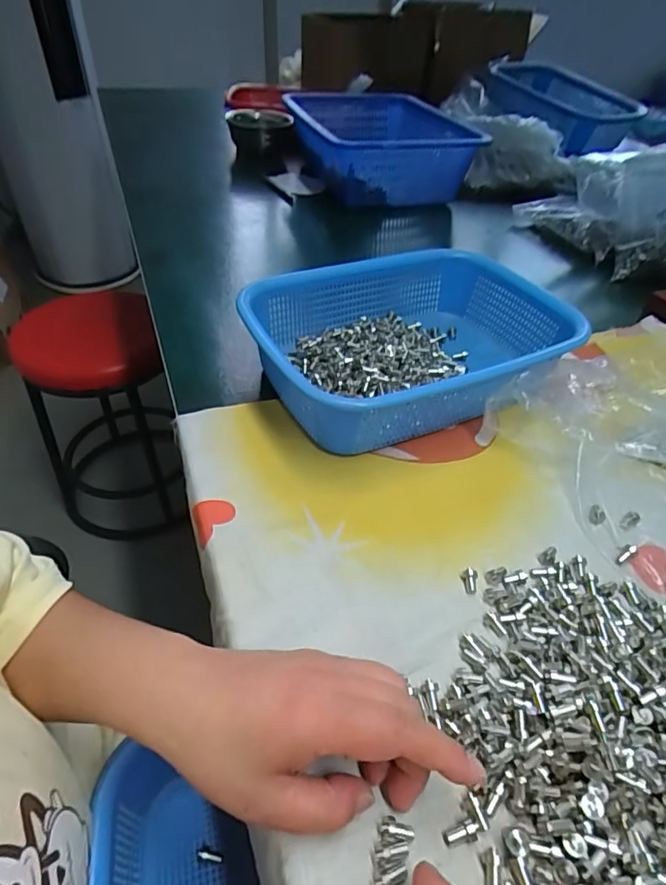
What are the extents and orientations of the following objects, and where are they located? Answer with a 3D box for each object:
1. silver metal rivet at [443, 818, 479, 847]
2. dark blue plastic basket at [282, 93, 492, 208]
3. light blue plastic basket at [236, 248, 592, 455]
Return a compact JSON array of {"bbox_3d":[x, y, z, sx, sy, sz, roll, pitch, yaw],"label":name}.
[{"bbox_3d":[0.059,0.181,0.236,0.017,0.005,0.008,-22,47,-3],"label":"silver metal rivet"},{"bbox_3d":[0.082,-0.505,0.888,0.225,0.115,0.372,-11,45,-14],"label":"dark blue plastic basket"},{"bbox_3d":[0.074,-0.091,0.476,0.281,0.077,0.203,-18,47,-21],"label":"light blue plastic basket"}]

